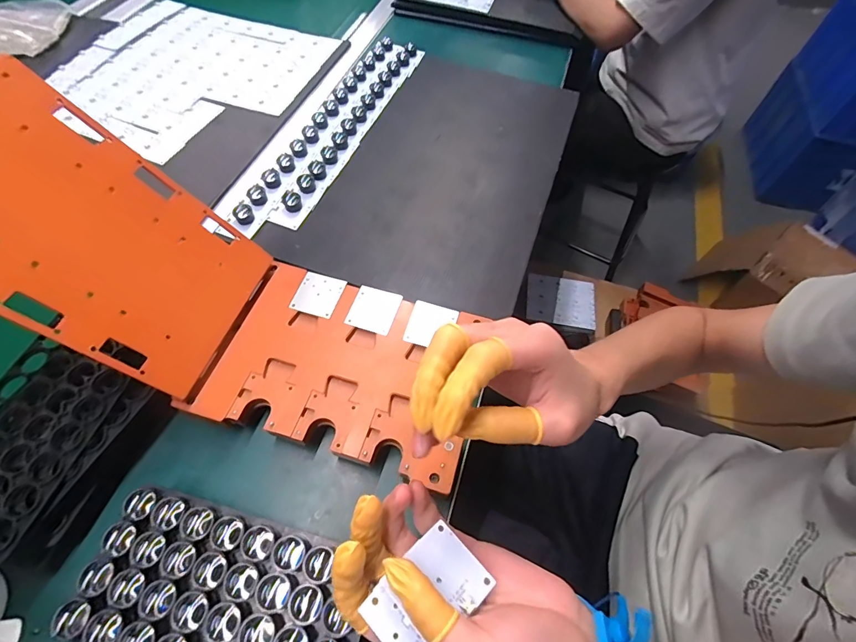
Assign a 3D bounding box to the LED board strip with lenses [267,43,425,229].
[{"bbox_3d":[-0.104,-0.289,0.592,0.040,0.015,0.415,20,61,8],"label":"LED board strip with lenses"}]

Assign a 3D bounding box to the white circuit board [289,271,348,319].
[{"bbox_3d":[-0.111,-0.028,0.415,0.043,0.004,0.047,16,61,6],"label":"white circuit board"}]

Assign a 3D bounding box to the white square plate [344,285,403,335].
[{"bbox_3d":[-0.054,-0.013,0.409,0.045,0.004,0.047,18,61,7],"label":"white square plate"}]

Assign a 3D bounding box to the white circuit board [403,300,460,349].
[{"bbox_3d":[0.003,0.003,0.400,0.043,0.004,0.048,16,59,7],"label":"white circuit board"}]

